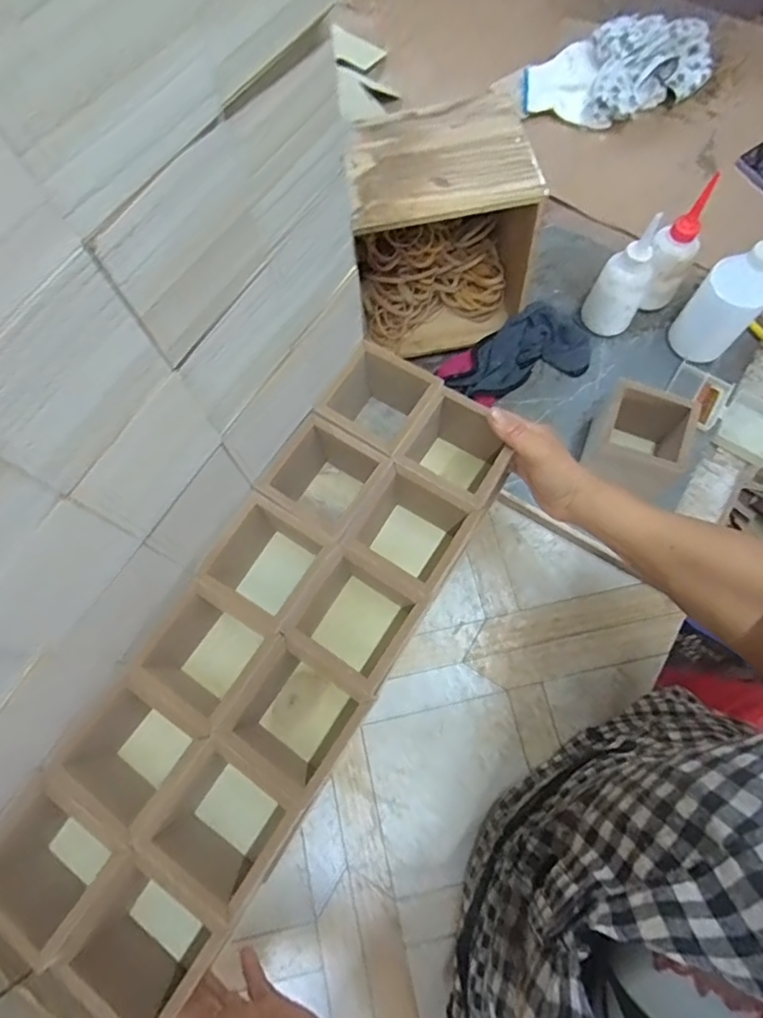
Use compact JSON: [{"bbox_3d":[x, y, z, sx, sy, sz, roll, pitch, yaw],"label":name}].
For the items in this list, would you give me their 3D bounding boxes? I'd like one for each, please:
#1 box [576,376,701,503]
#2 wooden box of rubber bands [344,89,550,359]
[{"bbox_3d":[0.288,-0.075,0.611,0.094,0.096,0.092,20,74,8],"label":"box"},{"bbox_3d":[0.061,-0.314,0.631,0.202,0.211,0.166,-10,72,-1],"label":"wooden box of rubber bands"}]

